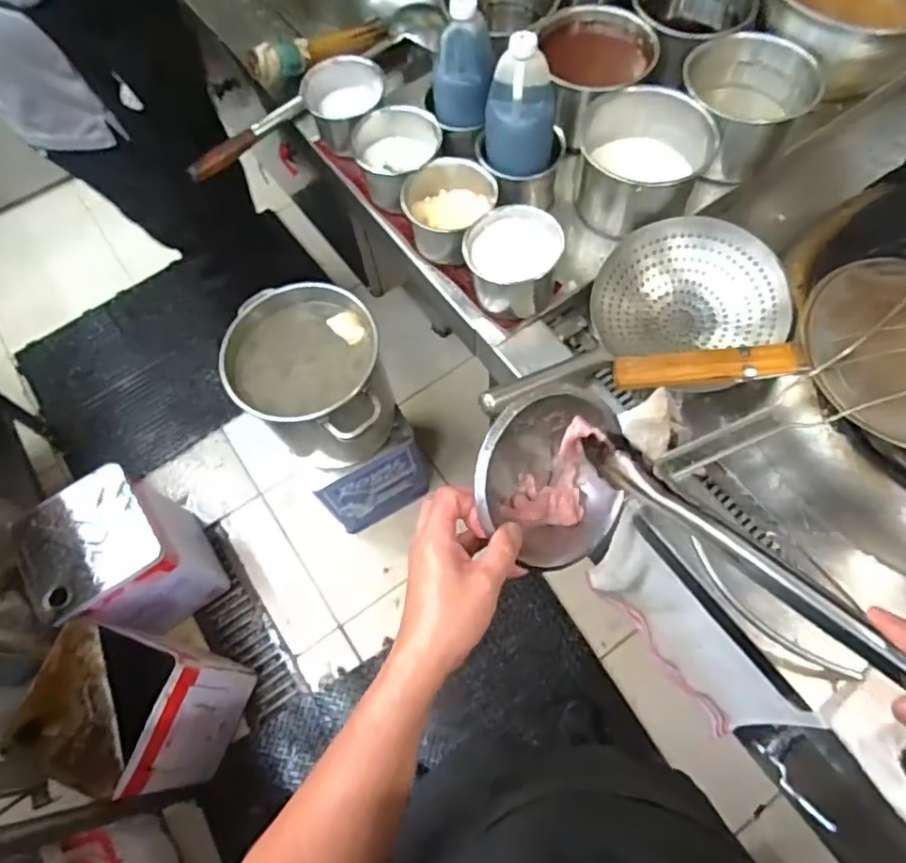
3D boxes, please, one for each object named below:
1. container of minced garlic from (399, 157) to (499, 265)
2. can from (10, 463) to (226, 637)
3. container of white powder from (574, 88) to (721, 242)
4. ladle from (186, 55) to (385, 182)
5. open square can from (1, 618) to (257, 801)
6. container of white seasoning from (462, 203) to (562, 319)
[{"bbox_3d":[-0.003,-0.307,0.838,0.121,0.084,0.111,5,67,5],"label":"container of minced garlic"},{"bbox_3d":[-0.723,0.305,1.375,0.250,0.392,0.284,-36,69,-12],"label":"can"},{"bbox_3d":[0.259,-0.362,0.833,0.177,0.123,0.149,5,67,5],"label":"container of white powder"},{"bbox_3d":[-0.265,-0.488,0.938,0.335,0.081,0.102,-18,66,13],"label":"ladle"},{"bbox_3d":[-0.615,0.542,1.204,0.269,0.365,0.239,15,68,9],"label":"open square can"},{"bbox_3d":[0.078,-0.223,0.795,0.122,0.092,0.105,14,68,9],"label":"container of white seasoning"}]

